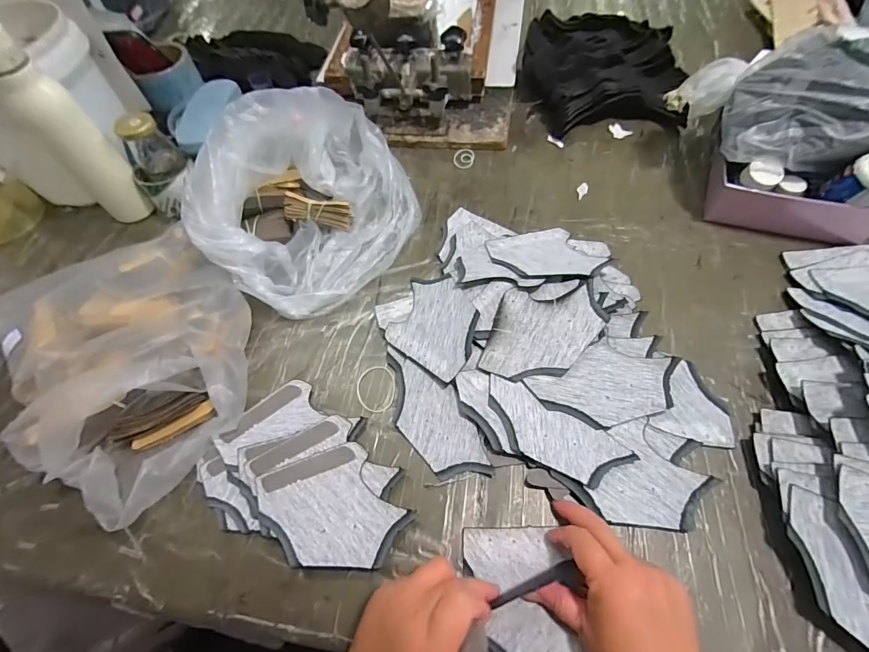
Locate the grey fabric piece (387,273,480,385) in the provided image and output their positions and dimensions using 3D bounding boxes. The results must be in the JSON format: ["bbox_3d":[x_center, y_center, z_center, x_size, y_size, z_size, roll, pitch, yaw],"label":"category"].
[{"bbox_3d":[0.004,-0.005,0.458,0.109,0.015,0.110,28,62,22],"label":"grey fabric piece"}]

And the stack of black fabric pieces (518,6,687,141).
[{"bbox_3d":[0.266,-0.405,0.635,0.239,0.084,0.250,14,64,11],"label":"stack of black fabric pieces"}]

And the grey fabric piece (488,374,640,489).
[{"bbox_3d":[0.111,0.104,0.387,0.141,0.004,0.060,29,65,20],"label":"grey fabric piece"}]

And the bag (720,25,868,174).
[{"bbox_3d":[0.442,-0.242,0.423,0.215,0.092,0.120,2,62,5],"label":"bag"}]

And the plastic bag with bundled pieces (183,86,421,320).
[{"bbox_3d":[-0.146,-0.166,0.497,0.202,0.162,0.283,35,69,23],"label":"plastic bag with bundled pieces"}]

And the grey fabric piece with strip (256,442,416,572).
[{"bbox_3d":[-0.095,0.168,0.368,0.101,0.009,0.125,-37,66,-15],"label":"grey fabric piece with strip"}]

